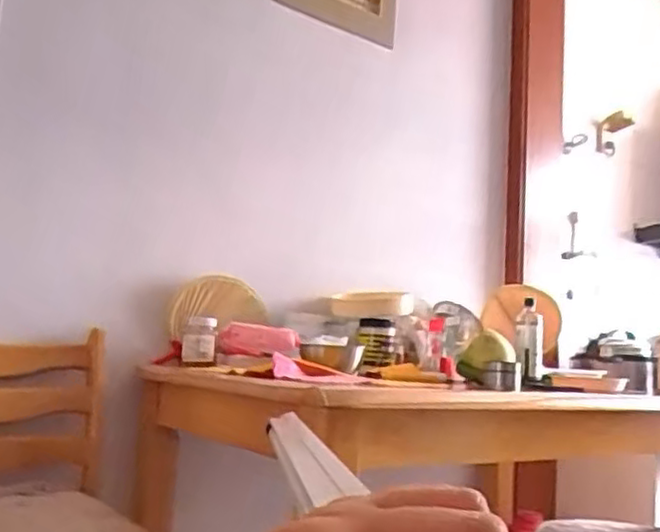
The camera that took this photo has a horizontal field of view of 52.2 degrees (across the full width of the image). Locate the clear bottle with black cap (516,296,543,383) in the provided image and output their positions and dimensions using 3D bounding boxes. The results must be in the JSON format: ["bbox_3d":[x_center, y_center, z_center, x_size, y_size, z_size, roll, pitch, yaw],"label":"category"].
[{"bbox_3d":[0.522,0.192,1.769,0.068,0.203,0.074,-1,-8,16],"label":"clear bottle with black cap"}]

